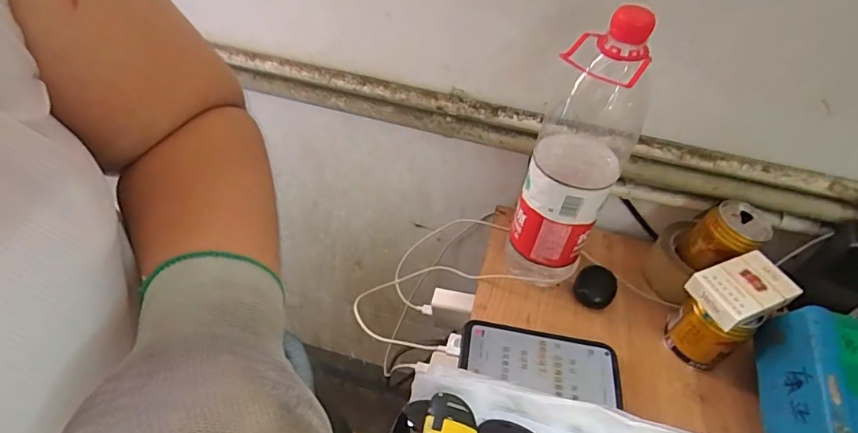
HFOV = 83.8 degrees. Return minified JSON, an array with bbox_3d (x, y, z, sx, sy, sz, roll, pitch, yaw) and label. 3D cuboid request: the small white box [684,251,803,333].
[{"bbox_3d":[0.308,0.071,0.468,0.090,0.022,0.055,-14,50,-18],"label":"small white box"}]

